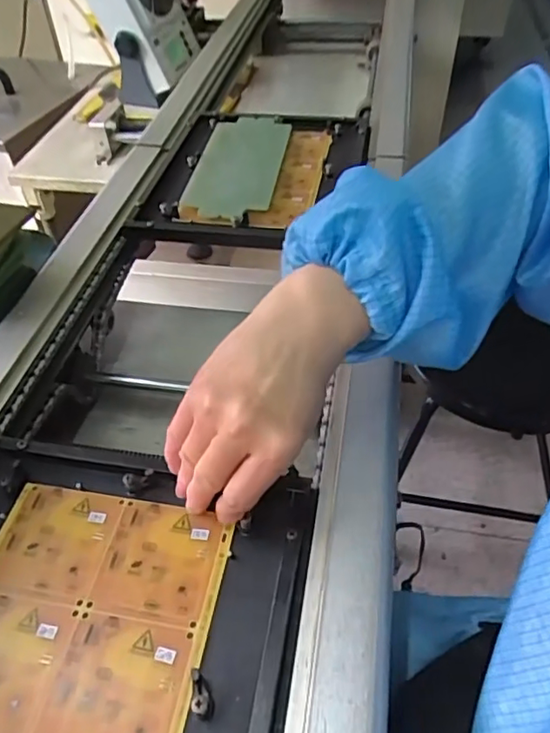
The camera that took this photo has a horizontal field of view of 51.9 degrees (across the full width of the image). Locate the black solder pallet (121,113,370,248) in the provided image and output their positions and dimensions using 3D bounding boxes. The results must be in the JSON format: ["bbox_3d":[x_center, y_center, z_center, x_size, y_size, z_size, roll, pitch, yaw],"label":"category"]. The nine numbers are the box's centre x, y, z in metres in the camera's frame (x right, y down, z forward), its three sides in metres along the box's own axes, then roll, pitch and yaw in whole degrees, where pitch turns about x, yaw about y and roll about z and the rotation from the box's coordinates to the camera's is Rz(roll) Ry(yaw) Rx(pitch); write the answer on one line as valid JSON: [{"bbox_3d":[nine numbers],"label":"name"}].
[{"bbox_3d":[-0.017,-0.223,0.656,0.235,0.036,0.270,6,47,6],"label":"black solder pallet"}]

